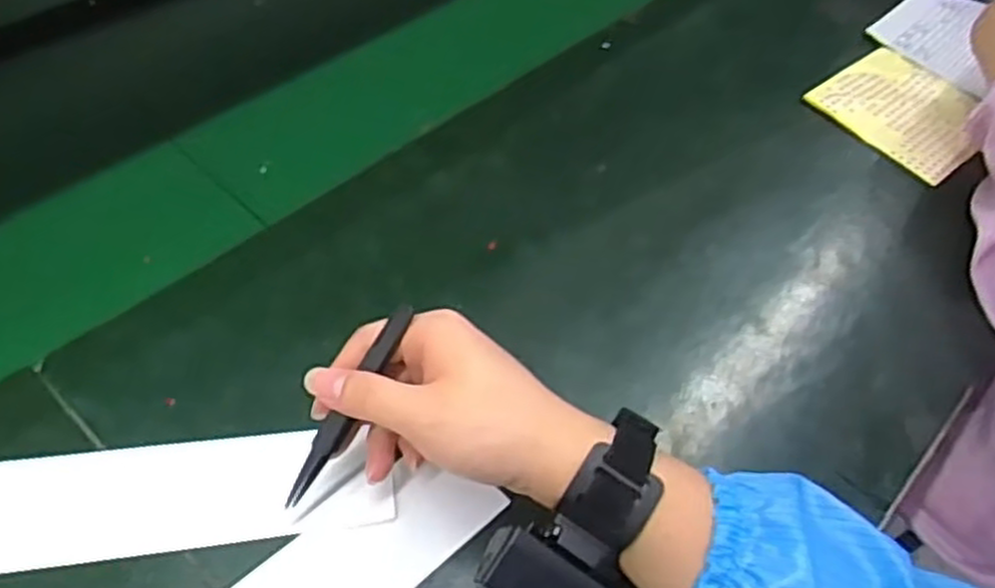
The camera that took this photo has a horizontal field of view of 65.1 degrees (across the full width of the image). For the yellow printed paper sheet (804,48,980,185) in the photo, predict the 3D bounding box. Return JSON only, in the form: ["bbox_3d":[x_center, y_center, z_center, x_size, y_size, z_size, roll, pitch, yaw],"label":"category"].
[{"bbox_3d":[0.333,-0.150,0.631,0.111,0.009,0.122,-31,62,-25],"label":"yellow printed paper sheet"}]

